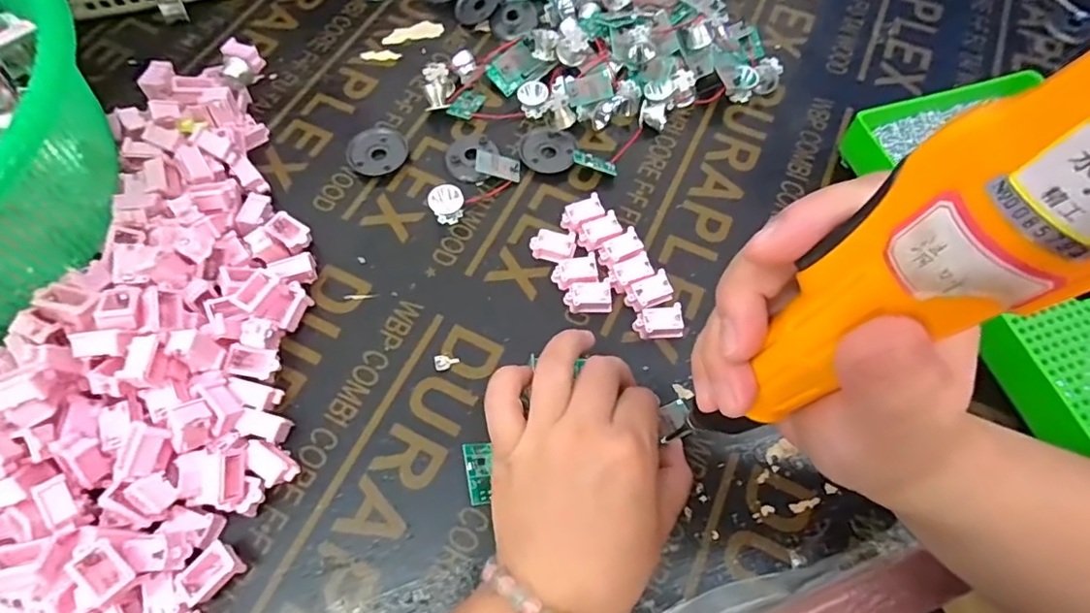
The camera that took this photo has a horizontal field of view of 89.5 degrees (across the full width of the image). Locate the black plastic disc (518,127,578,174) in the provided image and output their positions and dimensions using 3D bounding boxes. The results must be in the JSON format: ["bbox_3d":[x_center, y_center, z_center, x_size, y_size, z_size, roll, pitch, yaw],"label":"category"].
[{"bbox_3d":[0.002,-0.116,0.408,0.041,0.006,0.039,1,64,0],"label":"black plastic disc"}]

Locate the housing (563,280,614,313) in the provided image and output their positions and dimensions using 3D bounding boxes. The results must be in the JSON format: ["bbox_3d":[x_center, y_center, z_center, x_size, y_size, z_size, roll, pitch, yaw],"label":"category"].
[{"bbox_3d":[0.028,-0.006,0.353,0.031,0.014,0.018,-2,64,-2],"label":"housing"}]

